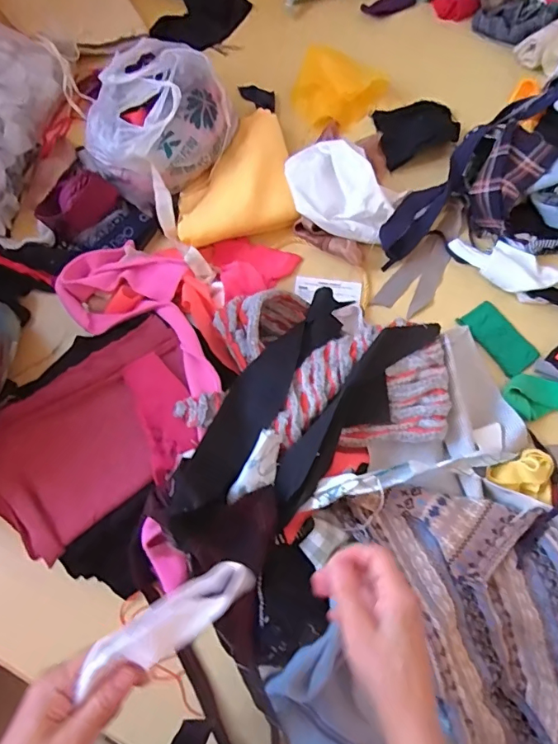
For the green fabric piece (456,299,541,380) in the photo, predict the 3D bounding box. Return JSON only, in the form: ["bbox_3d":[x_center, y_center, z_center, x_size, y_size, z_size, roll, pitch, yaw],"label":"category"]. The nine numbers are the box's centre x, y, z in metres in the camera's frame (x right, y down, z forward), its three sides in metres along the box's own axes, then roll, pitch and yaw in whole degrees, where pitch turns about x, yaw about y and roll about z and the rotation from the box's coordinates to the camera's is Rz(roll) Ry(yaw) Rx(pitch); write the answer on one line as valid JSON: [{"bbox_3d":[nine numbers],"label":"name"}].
[{"bbox_3d":[0.297,-0.045,0.641,0.055,0.007,0.102,-32,74,-8],"label":"green fabric piece"}]

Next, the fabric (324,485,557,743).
[{"bbox_3d":[0.227,0.260,0.473,0.201,0.038,0.370,-25,73,-6],"label":"fabric"}]

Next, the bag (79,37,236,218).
[{"bbox_3d":[-0.180,-0.372,0.696,0.184,0.133,0.214,36,77,12],"label":"bag"}]

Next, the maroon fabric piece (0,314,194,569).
[{"bbox_3d":[-0.210,0.064,0.547,0.267,0.032,0.173,-41,76,-11],"label":"maroon fabric piece"}]

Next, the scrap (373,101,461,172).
[{"bbox_3d":[0.216,-0.387,0.755,0.127,0.015,0.105,-19,72,-4],"label":"scrap"}]

